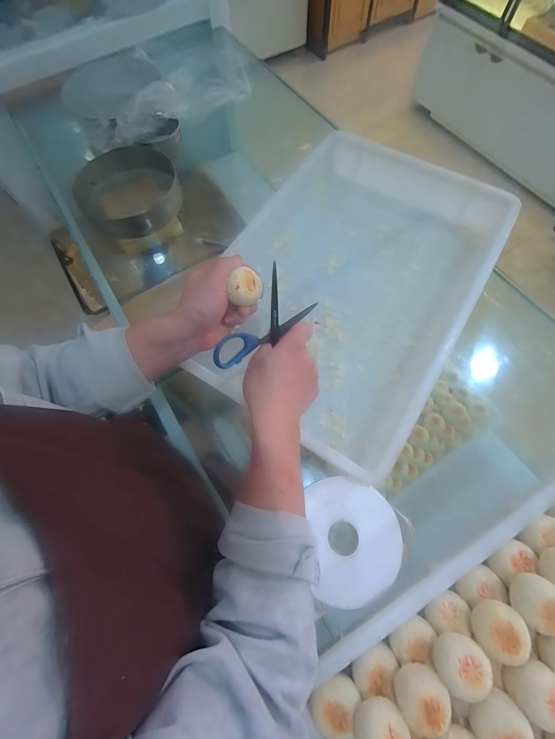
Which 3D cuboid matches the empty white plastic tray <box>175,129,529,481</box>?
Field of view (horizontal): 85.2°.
[{"bbox_3d":[0.141,-0.173,0.521,0.379,0.078,0.587,29,73,12],"label":"empty white plastic tray"}]

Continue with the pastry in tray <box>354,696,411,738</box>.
[{"bbox_3d":[0.095,0.328,0.269,0.045,0.026,0.042,-1,69,2],"label":"pastry in tray"}]

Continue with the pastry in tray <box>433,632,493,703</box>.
[{"bbox_3d":[0.176,0.283,0.285,0.046,0.028,0.041,-31,71,-9],"label":"pastry in tray"}]

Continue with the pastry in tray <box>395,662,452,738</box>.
[{"bbox_3d":[0.137,0.309,0.279,0.046,0.027,0.045,-21,70,-6],"label":"pastry in tray"}]

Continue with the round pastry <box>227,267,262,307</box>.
[{"bbox_3d":[-0.037,-0.100,0.363,0.030,0.032,0.040,12,70,7],"label":"round pastry"}]

